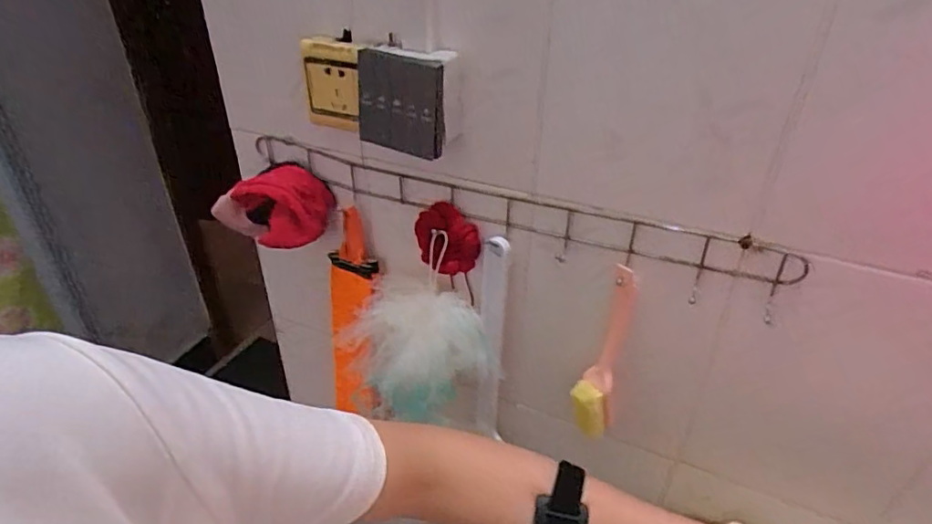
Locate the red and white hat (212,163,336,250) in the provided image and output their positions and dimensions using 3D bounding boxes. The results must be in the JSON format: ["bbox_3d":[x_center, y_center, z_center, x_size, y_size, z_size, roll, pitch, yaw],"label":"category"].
[{"bbox_3d":[-0.220,-0.063,0.640,0.144,0.078,0.052,8,35,10],"label":"red and white hat"}]

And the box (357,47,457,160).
[{"bbox_3d":[-0.054,-0.145,0.509,0.096,0.086,0.036,20,38,26],"label":"box"}]

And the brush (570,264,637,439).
[{"bbox_3d":[0.138,0.097,0.570,0.040,0.193,0.039,19,38,24],"label":"brush"}]

